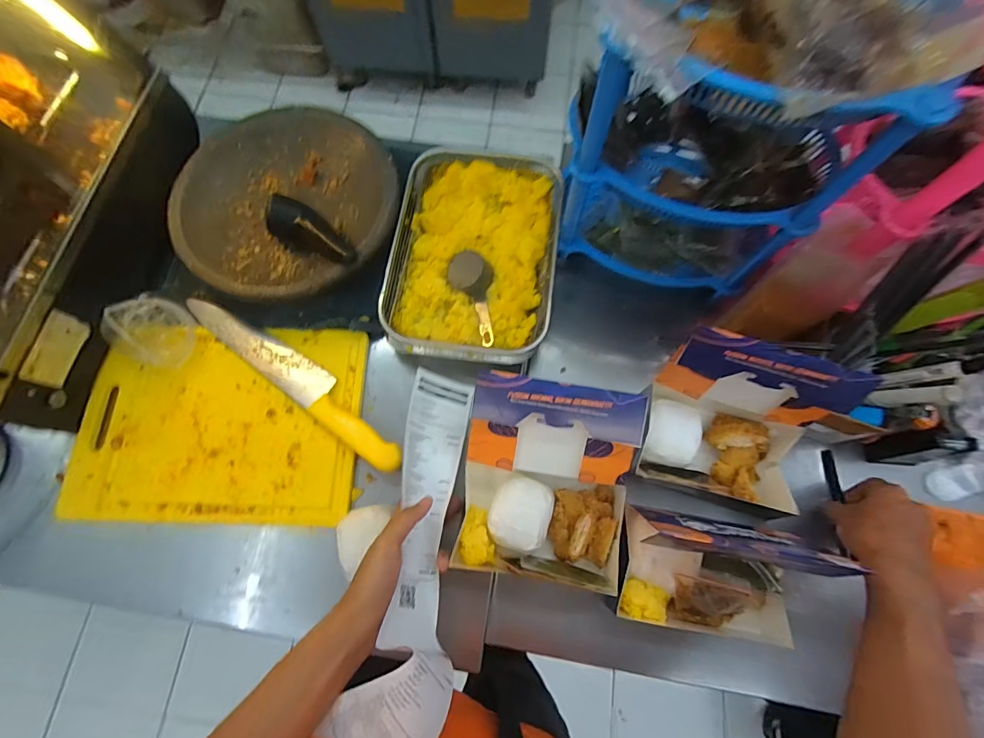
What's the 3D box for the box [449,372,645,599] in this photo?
[{"bbox_3d":[0.066,0.128,0.481,0.169,0.120,0.202,9,74,2],"label":"box"}]

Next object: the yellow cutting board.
[{"bbox_3d":[-0.338,0.066,0.556,0.343,0.023,0.242,2,74,0],"label":"yellow cutting board"}]

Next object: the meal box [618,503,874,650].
[{"bbox_3d":[0.229,0.216,0.437,0.183,0.166,0.115,9,74,2],"label":"meal box"}]

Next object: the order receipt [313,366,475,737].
[{"bbox_3d":[-0.076,0.162,0.447,0.089,0.074,0.364,3,53,0],"label":"order receipt"}]

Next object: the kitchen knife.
[{"bbox_3d":[-0.250,0.009,0.566,0.356,0.016,0.051,36,76,9],"label":"kitchen knife"}]

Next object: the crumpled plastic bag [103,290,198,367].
[{"bbox_3d":[-0.435,-0.052,0.556,0.097,0.055,0.084,25,75,7],"label":"crumpled plastic bag"}]

